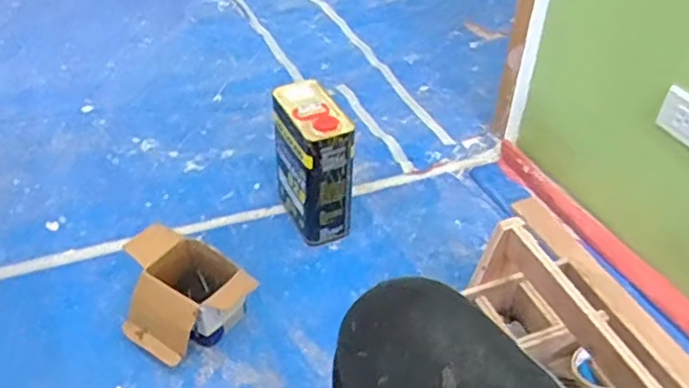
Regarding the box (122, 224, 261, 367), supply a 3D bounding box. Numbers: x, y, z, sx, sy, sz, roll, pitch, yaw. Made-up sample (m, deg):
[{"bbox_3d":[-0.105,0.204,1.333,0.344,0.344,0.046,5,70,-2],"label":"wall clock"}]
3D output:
[{"bbox_3d":[-0.258,0.163,1.028,0.190,0.128,0.168,28,47,24],"label":"box"}]

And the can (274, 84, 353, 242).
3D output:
[{"bbox_3d":[-0.057,-0.048,1.153,0.092,0.243,0.162,-16,46,-21],"label":"can"}]

